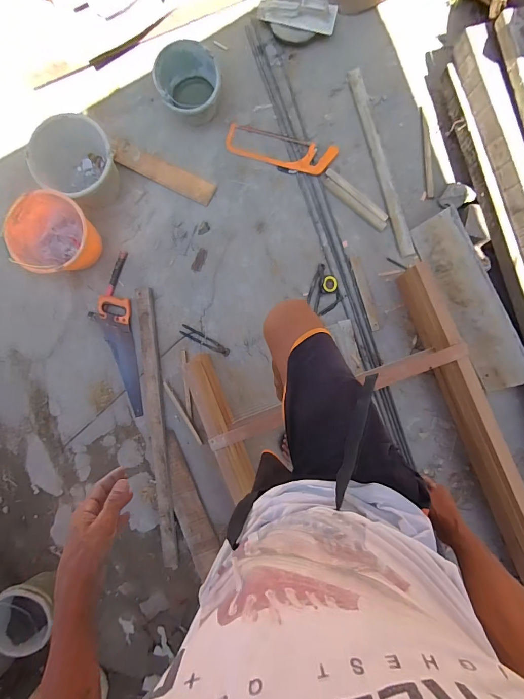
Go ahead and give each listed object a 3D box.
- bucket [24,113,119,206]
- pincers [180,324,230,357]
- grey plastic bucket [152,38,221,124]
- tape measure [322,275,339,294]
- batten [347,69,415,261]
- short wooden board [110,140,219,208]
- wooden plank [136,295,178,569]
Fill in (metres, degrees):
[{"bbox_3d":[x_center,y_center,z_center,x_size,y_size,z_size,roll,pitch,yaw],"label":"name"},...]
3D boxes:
[{"bbox_3d":[-0.672,-0.694,1.306,0.248,0.214,0.274,24,91,5],"label":"bucket"},{"bbox_3d":[-0.231,-0.036,1.420,0.217,0.010,0.041,28,91,5],"label":"pincers"},{"bbox_3d":[-0.261,-0.958,1.283,0.223,0.191,0.213,0,88,5],"label":"grey plastic bucket"},{"bbox_3d":[0.266,-0.254,1.347,0.065,0.036,0.071,0,88,5],"label":"tape measure"},{"bbox_3d":[0.453,-0.706,1.322,0.054,0.019,0.718,-17,87,4],"label":"batten"},{"bbox_3d":[-0.395,-0.713,1.402,0.432,0.021,0.091,26,90,-2],"label":"short wooden board"},{"bbox_3d":[-0.434,0.311,1.402,0.082,0.048,1.103,-6,88,5],"label":"wooden plank"}]

